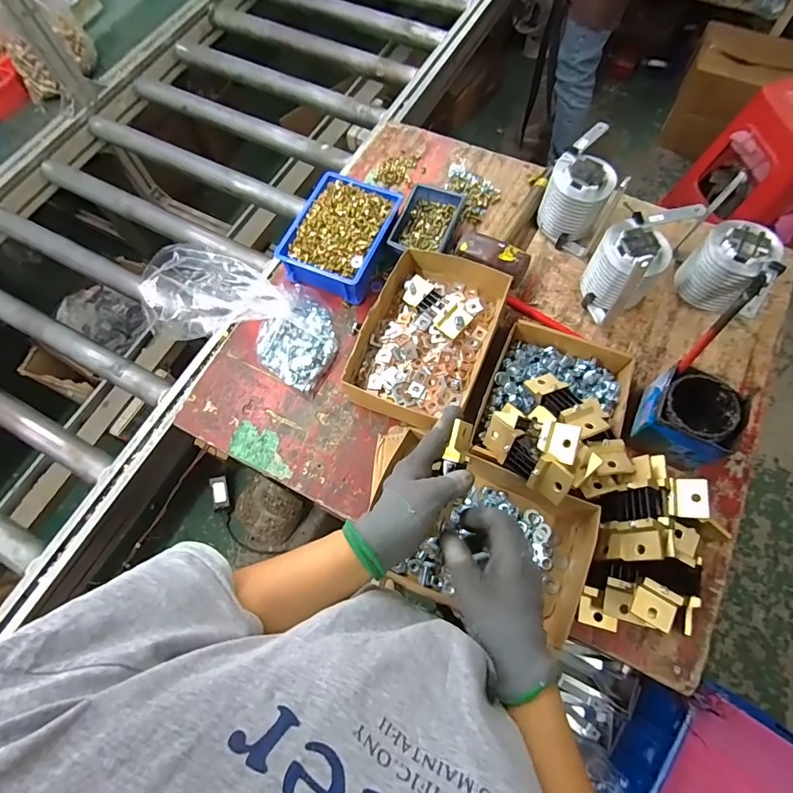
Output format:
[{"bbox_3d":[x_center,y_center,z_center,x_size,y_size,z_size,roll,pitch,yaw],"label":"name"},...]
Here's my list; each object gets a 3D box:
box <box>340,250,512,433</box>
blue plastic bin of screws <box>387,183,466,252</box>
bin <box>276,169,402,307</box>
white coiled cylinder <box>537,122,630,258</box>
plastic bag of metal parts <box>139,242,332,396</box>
[{"bbox_3d":[0.051,-0.095,0.681,0.186,0.056,0.277,22,71,11],"label":"box"},{"bbox_3d":[0.056,-0.297,0.763,0.093,0.048,0.147,18,70,9],"label":"blue plastic bin of screws"},{"bbox_3d":[-0.091,-0.270,0.746,0.149,0.066,0.196,21,71,10],"label":"bin"},{"bbox_3d":[0.316,-0.346,0.735,0.112,0.119,0.166,30,72,13],"label":"white coiled cylinder"},{"bbox_3d":[-0.240,-0.132,0.692,0.306,0.084,0.171,22,71,11],"label":"plastic bag of metal parts"}]

